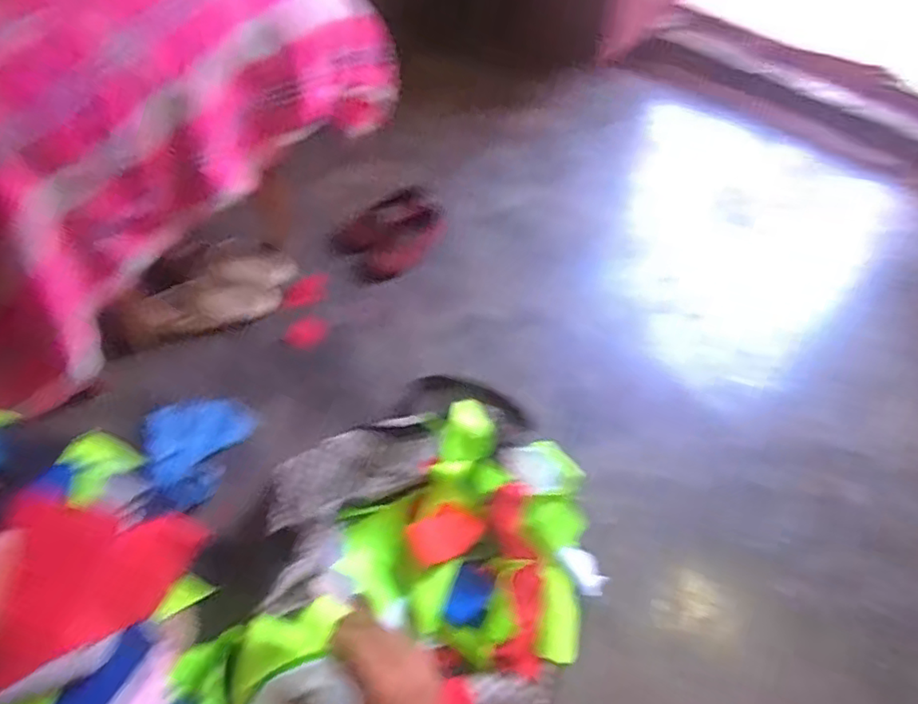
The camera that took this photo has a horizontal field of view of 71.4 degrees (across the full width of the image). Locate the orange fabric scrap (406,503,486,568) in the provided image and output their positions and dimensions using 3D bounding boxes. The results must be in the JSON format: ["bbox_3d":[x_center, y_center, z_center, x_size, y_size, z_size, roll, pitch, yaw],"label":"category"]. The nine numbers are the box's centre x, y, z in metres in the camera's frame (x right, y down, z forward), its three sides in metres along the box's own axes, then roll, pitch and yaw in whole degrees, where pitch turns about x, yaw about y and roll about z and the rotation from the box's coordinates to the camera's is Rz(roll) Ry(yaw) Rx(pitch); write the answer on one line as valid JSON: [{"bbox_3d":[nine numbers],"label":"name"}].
[{"bbox_3d":[-0.020,0.254,0.896,0.102,0.013,0.066,-29,60,-25],"label":"orange fabric scrap"}]

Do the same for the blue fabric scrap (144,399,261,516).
[{"bbox_3d":[-0.414,0.142,0.966,0.136,0.020,0.185,27,48,-6],"label":"blue fabric scrap"}]

